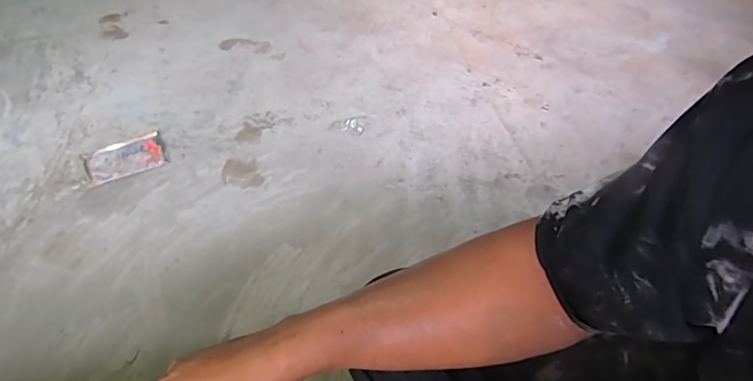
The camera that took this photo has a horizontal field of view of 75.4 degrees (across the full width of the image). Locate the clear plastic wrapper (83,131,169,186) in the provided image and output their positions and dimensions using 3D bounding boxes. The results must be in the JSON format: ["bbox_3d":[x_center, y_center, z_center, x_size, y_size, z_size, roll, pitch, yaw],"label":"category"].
[{"bbox_3d":[-0.673,-0.086,1.303,0.195,0.019,0.140,-22,51,-16],"label":"clear plastic wrapper"}]

